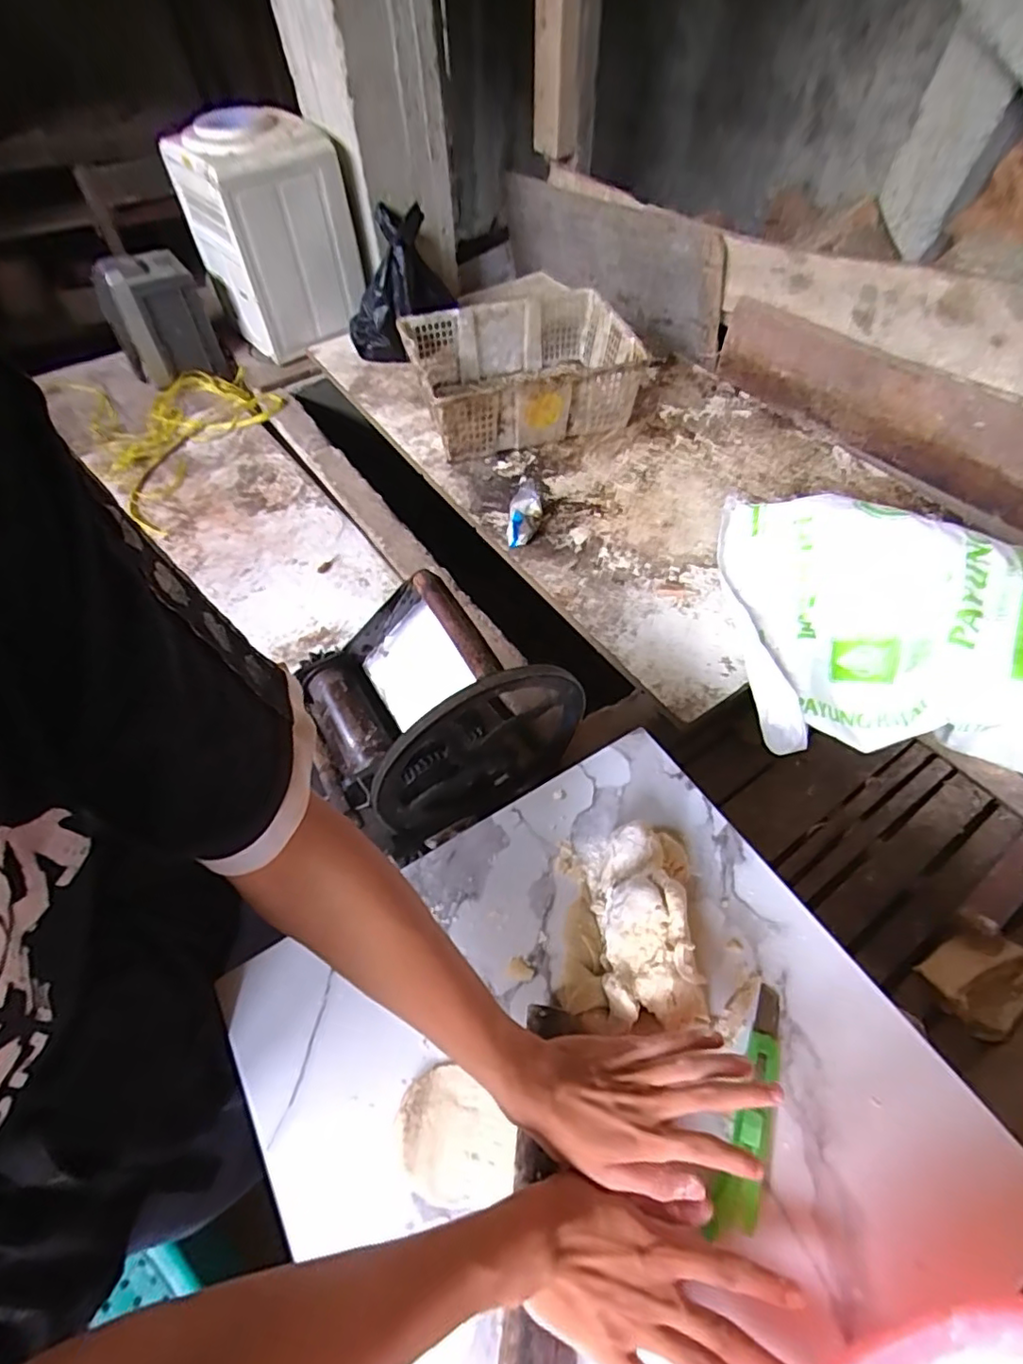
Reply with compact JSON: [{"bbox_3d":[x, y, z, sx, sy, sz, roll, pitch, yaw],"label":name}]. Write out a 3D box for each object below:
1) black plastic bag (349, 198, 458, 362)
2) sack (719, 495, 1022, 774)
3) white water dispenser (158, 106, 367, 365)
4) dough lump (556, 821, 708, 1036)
[{"bbox_3d":[-0.251,-0.867,1.337,0.217,0.254,0.124,-22,59,-12],"label":"black plastic bag"},{"bbox_3d":[0.631,-0.065,0.863,0.666,0.166,0.417,15,58,12],"label":"sack"},{"bbox_3d":[-0.526,-0.990,1.365,0.285,0.374,0.257,-31,61,-17],"label":"white water dispenser"},{"bbox_3d":[0.105,0.206,0.530,0.116,0.074,0.160,0,57,2],"label":"dough lump"}]

